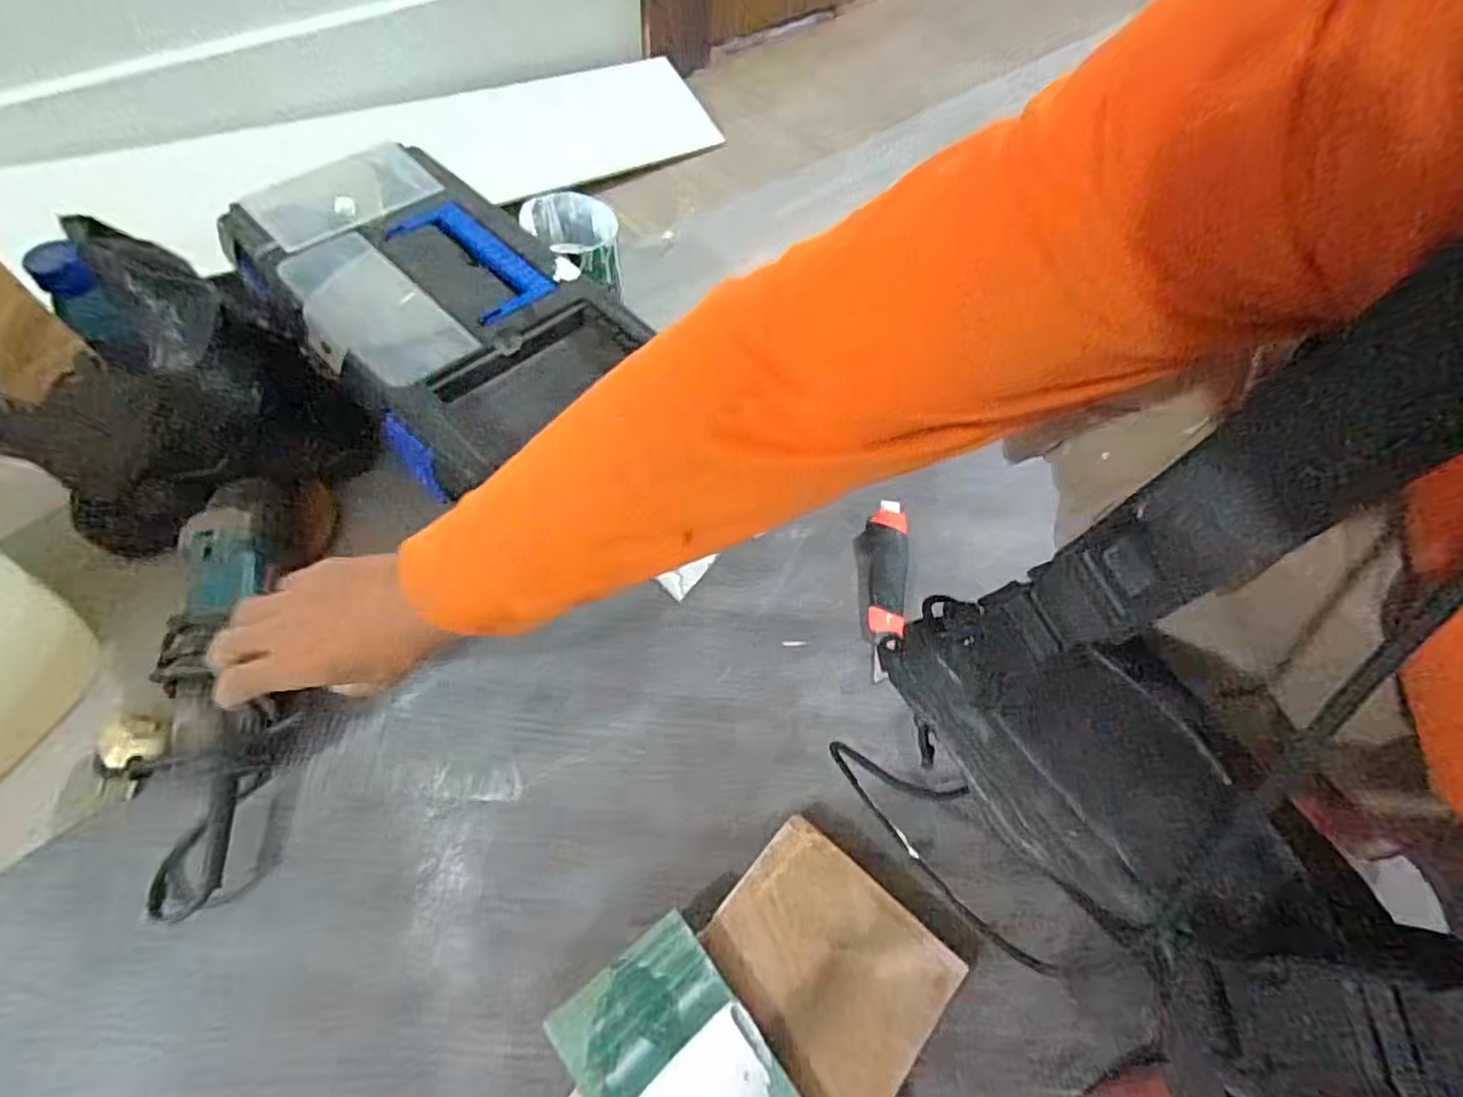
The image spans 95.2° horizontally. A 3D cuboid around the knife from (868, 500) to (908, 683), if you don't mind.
[{"bbox_3d":[0.144,0.035,0.613,0.033,0.012,0.168,8,70,1],"label":"knife"}]

